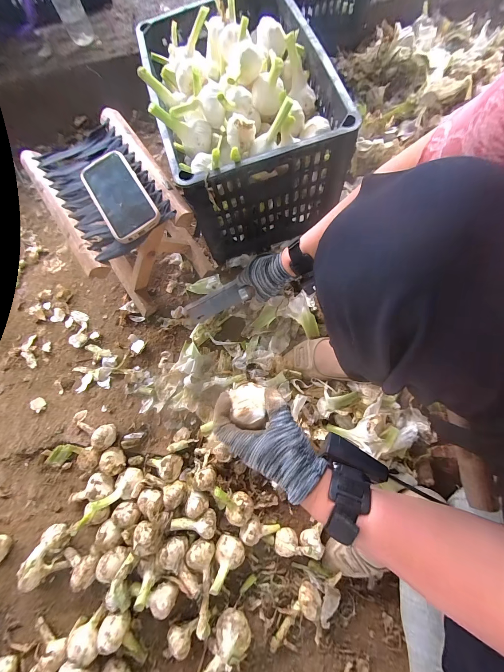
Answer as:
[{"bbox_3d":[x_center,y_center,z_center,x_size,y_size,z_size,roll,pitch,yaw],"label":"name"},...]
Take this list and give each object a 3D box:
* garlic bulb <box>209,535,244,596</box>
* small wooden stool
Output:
[{"bbox_3d":[-0.039,0.385,0.446,0.050,0.073,0.056,5,77,3],"label":"garlic bulb"},{"bbox_3d":[-0.240,-0.225,0.522,0.184,0.212,0.261,-34,79,-6],"label":"small wooden stool"}]

